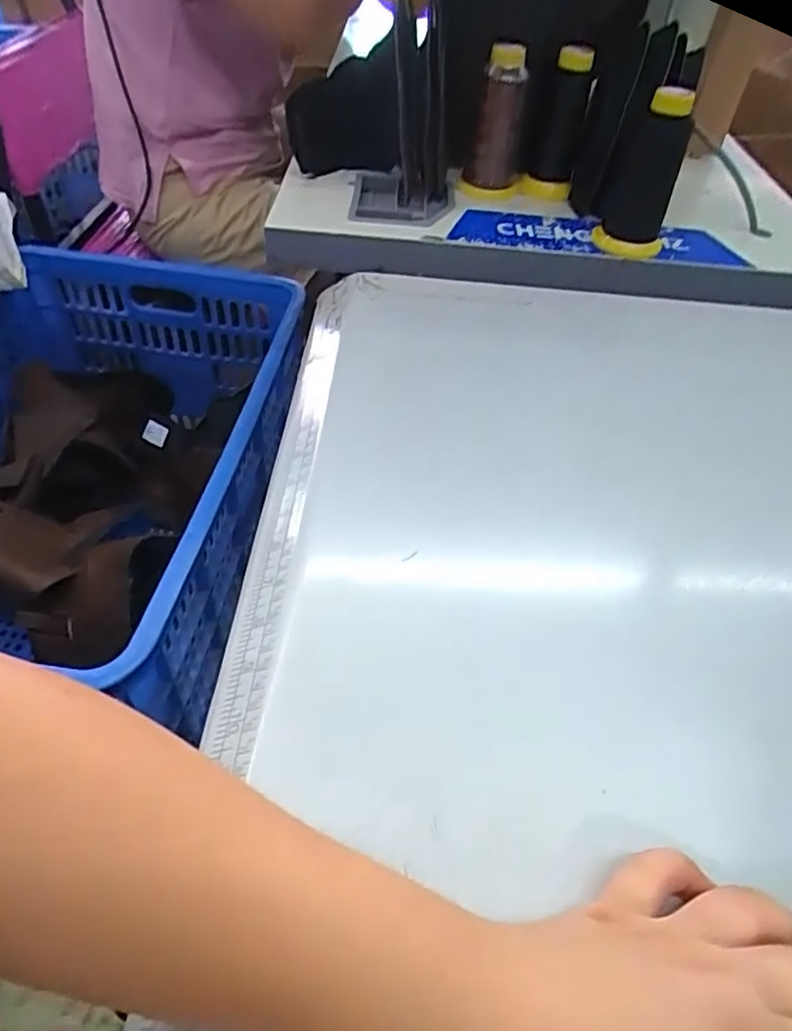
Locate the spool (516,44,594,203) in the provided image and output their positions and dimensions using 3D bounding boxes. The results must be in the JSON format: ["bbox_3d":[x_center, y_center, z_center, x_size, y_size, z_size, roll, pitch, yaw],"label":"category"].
[{"bbox_3d":[0.158,-0.384,0.630,0.051,0.118,0.056,11,49,8],"label":"spool"}]

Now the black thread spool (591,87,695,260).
[{"bbox_3d":[0.218,-0.294,0.564,0.061,0.132,0.057,14,49,10],"label":"black thread spool"}]

